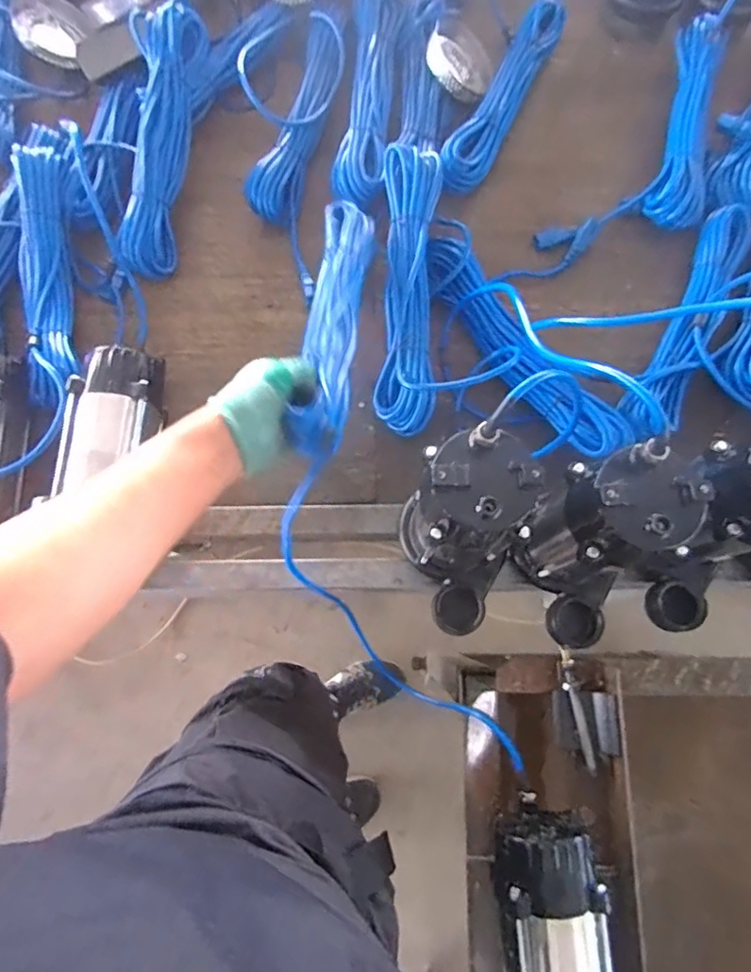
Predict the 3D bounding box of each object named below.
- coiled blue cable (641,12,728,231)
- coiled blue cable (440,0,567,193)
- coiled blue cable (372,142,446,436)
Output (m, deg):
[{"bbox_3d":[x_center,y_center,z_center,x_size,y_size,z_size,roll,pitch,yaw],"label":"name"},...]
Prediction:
[{"bbox_3d":[0.441,-0.515,0.761,0.077,0.038,0.342,15,76,3],"label":"coiled blue cable"},{"bbox_3d":[0.178,-0.553,0.771,0.065,0.045,0.367,26,77,6],"label":"coiled blue cable"},{"bbox_3d":[0.040,-0.243,0.677,0.073,0.071,0.351,3,78,1],"label":"coiled blue cable"}]

